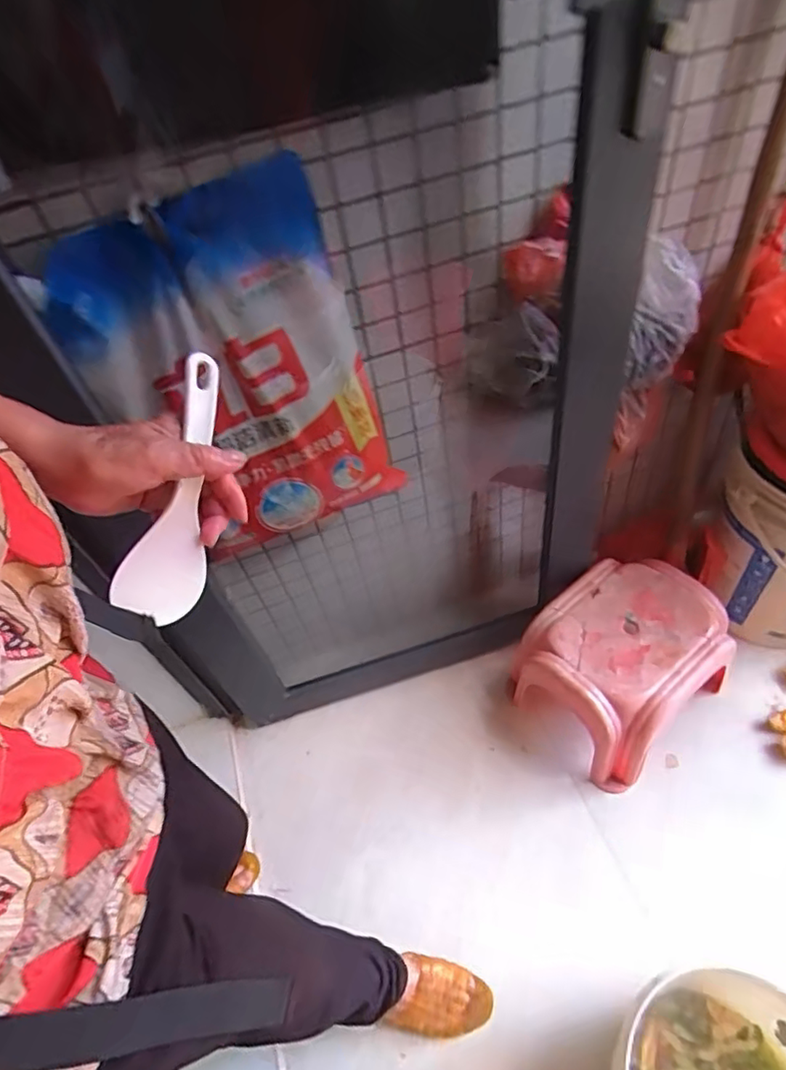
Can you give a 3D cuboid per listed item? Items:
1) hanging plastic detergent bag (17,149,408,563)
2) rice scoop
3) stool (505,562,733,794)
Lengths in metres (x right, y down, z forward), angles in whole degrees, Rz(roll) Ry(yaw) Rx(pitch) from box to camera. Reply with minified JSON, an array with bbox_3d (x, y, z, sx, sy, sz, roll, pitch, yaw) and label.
[{"bbox_3d":[-0.182,-0.177,0.710,0.305,0.433,0.060,-23,32,-3],"label":"hanging plastic detergent bag"},{"bbox_3d":[-0.150,-0.029,0.393,0.022,0.058,0.187,30,107,50],"label":"rice scoop"},{"bbox_3d":[0.419,0.216,1.030,0.356,0.196,0.295,-43,69,-16],"label":"stool"}]

